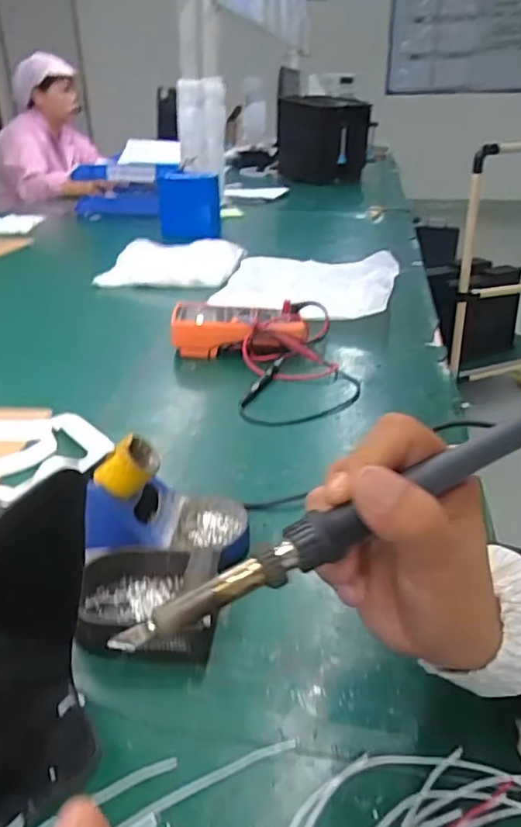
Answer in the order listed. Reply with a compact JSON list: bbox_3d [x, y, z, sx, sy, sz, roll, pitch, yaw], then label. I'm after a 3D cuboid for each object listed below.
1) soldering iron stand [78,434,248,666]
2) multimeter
[{"bbox_3d":[-0.074,0.086,0.436,0.117,0.083,0.154,0,27,4],"label":"soldering iron stand"},{"bbox_3d":[-0.030,-0.118,0.848,0.185,0.049,0.102,1,29,-4],"label":"multimeter"}]

